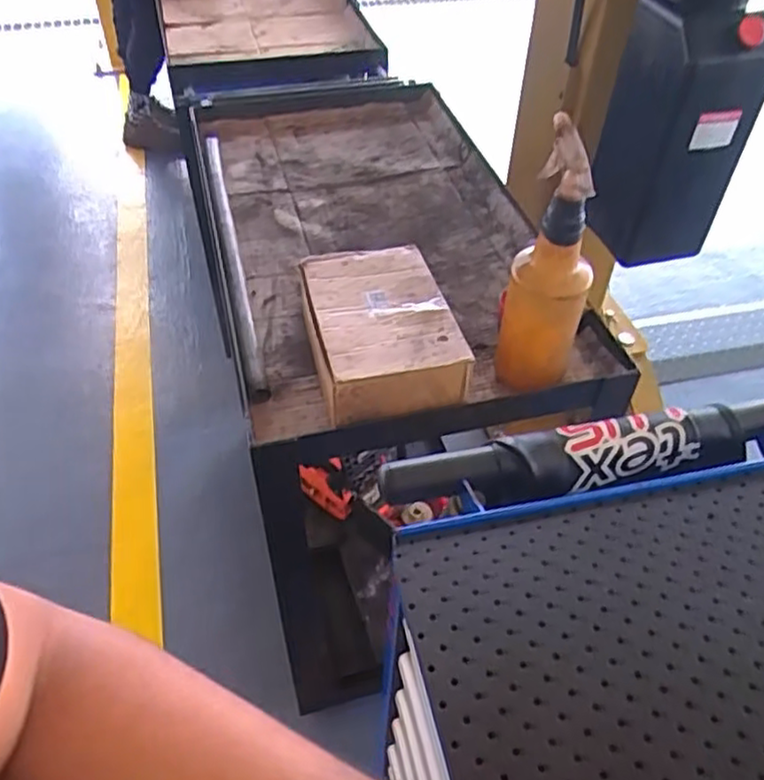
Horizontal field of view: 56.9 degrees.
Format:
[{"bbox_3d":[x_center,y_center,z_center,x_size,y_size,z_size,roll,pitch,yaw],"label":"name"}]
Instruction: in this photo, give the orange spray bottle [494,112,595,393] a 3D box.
[{"bbox_3d":[0.183,-0.128,0.768,0.084,0.296,0.086,12,48,11],"label":"orange spray bottle"}]

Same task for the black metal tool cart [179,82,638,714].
[{"bbox_3d":[-0.038,-0.008,1.386,0.460,0.939,0.925,-11,48,-11],"label":"black metal tool cart"}]

